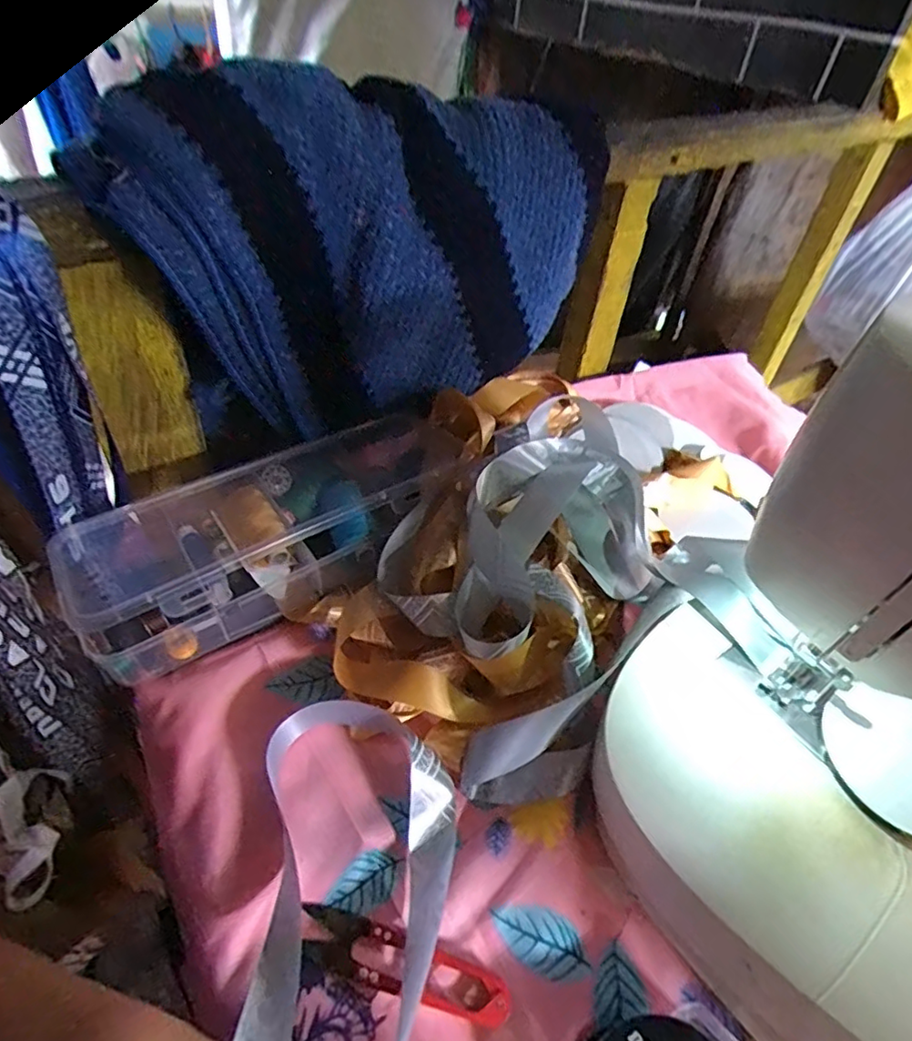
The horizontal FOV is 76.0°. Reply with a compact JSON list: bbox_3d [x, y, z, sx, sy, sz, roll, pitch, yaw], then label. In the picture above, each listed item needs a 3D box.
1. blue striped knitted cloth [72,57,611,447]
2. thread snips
[{"bbox_3d":[-0.035,-0.168,0.390,0.319,0.190,0.089,-27,55,-27],"label":"blue striped knitted cloth"},{"bbox_3d":[-0.024,0.205,0.268,0.099,0.006,0.021,16,48,10],"label":"thread snips"}]

